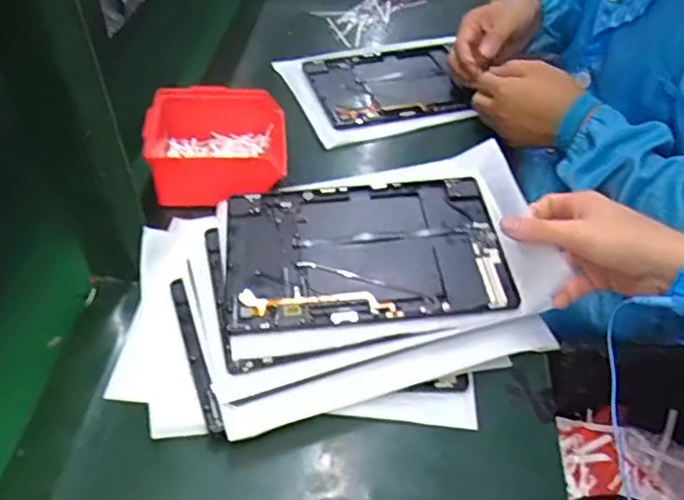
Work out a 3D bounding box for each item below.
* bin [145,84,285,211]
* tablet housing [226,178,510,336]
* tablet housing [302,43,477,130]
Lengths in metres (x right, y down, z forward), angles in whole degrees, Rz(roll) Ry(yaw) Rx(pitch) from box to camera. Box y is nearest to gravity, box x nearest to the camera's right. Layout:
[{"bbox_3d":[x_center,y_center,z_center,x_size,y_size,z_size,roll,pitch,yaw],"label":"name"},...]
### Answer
[{"bbox_3d":[-0.132,-0.107,0.648,0.139,0.061,0.131,-1,46,-3],"label":"bin"},{"bbox_3d":[0.020,-0.002,0.547,0.233,0.013,0.155,-5,46,-4],"label":"tablet housing"},{"bbox_3d":[0.061,-0.220,0.808,0.198,0.013,0.170,-15,49,-9],"label":"tablet housing"}]

